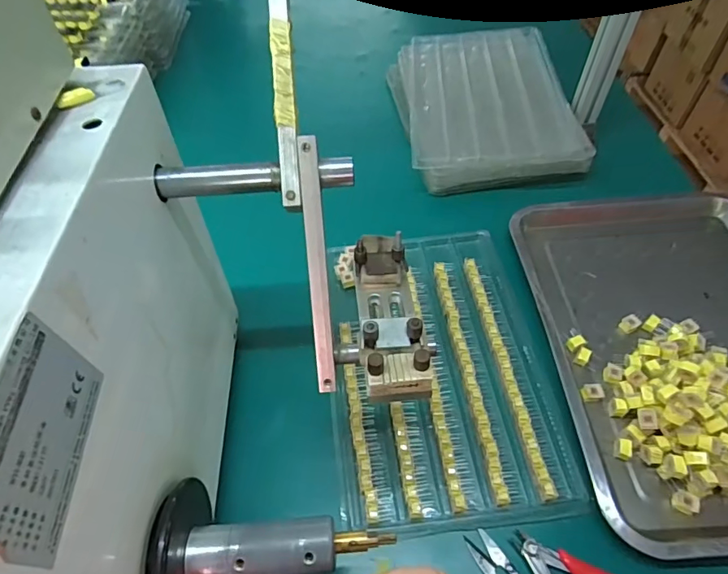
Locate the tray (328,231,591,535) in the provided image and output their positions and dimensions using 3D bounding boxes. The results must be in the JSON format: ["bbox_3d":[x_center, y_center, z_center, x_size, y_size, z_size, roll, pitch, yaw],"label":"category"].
[{"bbox_3d":[0.073,0.070,0.483,0.201,0.020,0.319,-5,54,-3],"label":"tray"}]

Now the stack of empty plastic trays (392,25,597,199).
[{"bbox_3d":[0.170,-0.272,0.694,0.226,0.067,0.324,-4,54,-2],"label":"stack of empty plastic trays"}]

